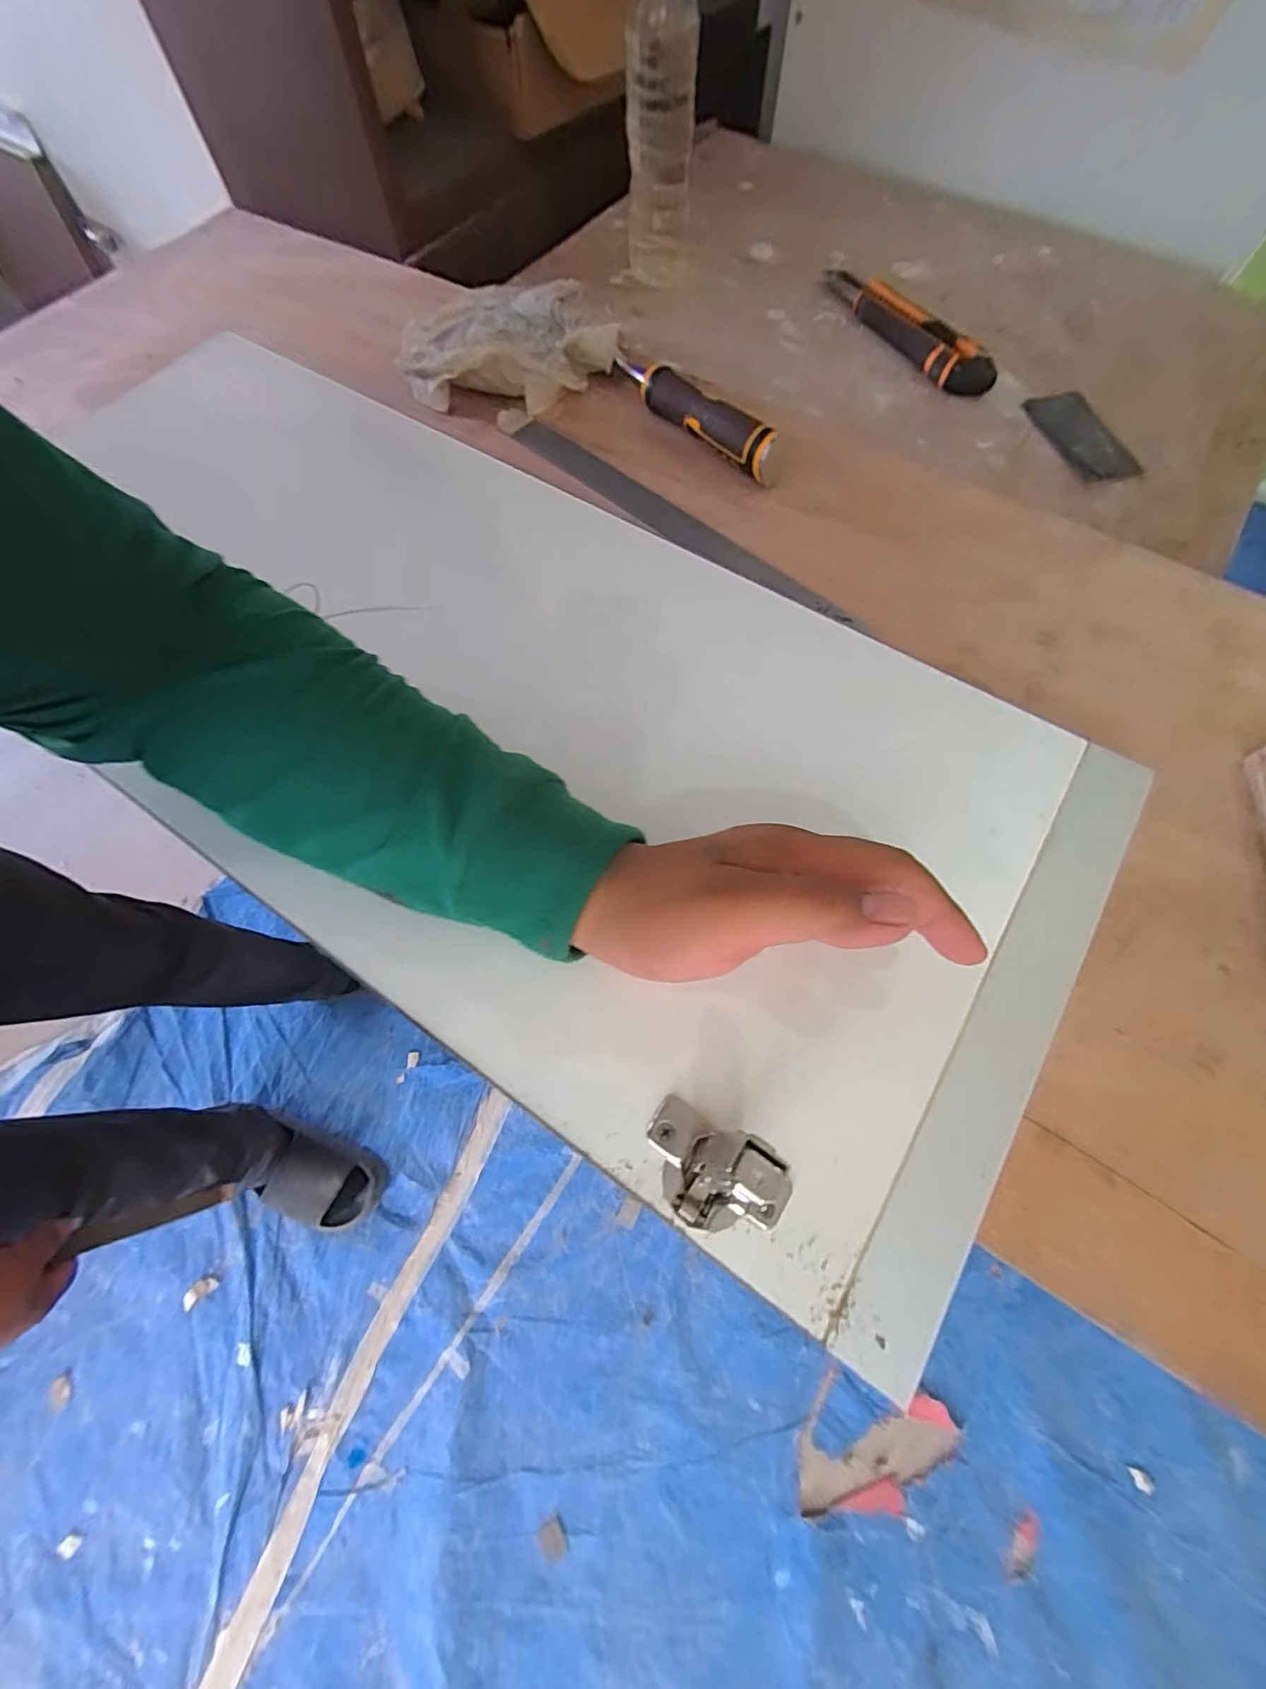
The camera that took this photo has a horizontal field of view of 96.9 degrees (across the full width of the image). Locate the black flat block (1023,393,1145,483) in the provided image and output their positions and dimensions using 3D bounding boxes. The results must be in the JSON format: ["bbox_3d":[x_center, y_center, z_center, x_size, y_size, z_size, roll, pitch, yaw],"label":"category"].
[{"bbox_3d":[0.361,-0.332,0.452,0.048,0.009,0.102,-16,69,-6],"label":"black flat block"}]

